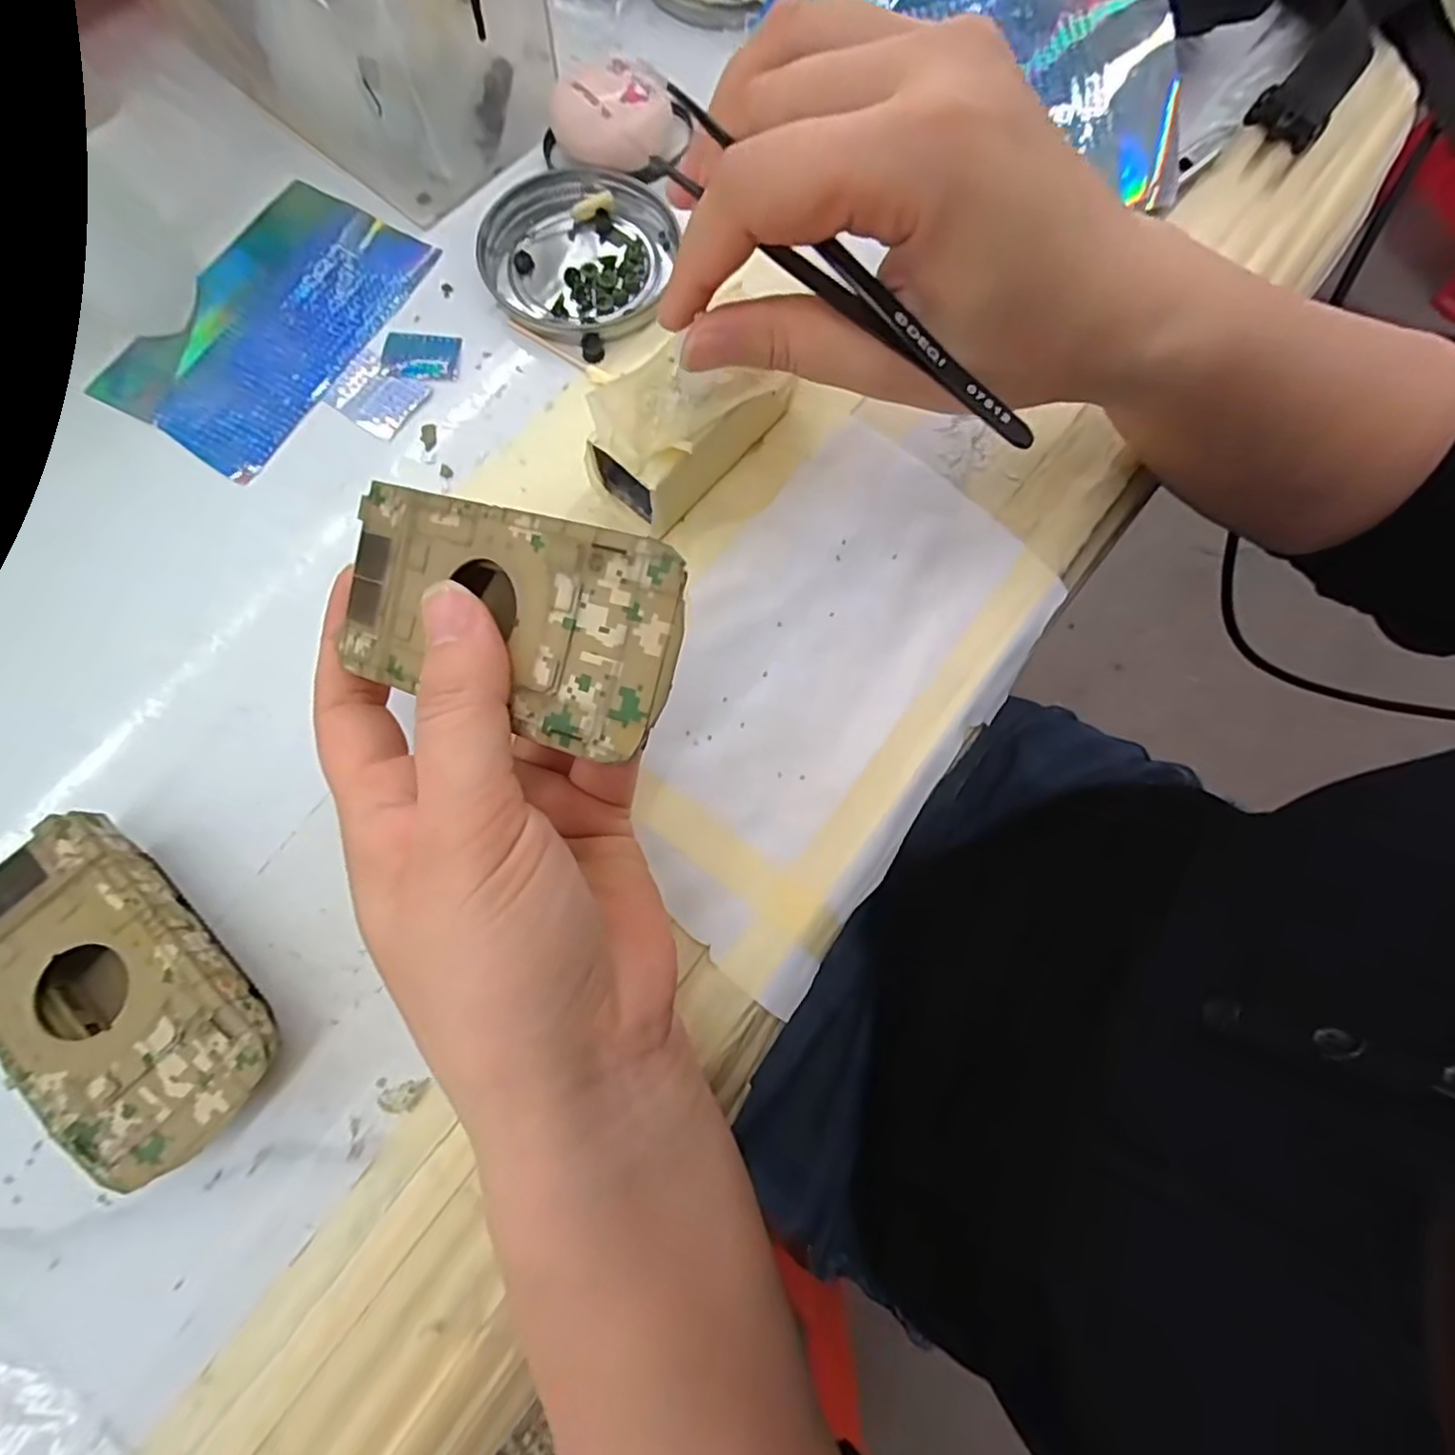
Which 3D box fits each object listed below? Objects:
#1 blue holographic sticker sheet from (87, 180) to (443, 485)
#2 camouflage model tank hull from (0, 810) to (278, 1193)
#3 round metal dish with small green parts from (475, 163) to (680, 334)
[{"bbox_3d":[-0.180,-0.161,0.257,0.080,0.004,0.123,27,77,5],"label":"blue holographic sticker sheet"},{"bbox_3d":[-0.171,0.076,0.188,0.094,0.026,0.052,44,79,8],"label":"camouflage model tank hull"},{"bbox_3d":[-0.063,-0.195,0.267,0.075,0.007,0.079,0,76,-2],"label":"round metal dish with small green parts"}]

